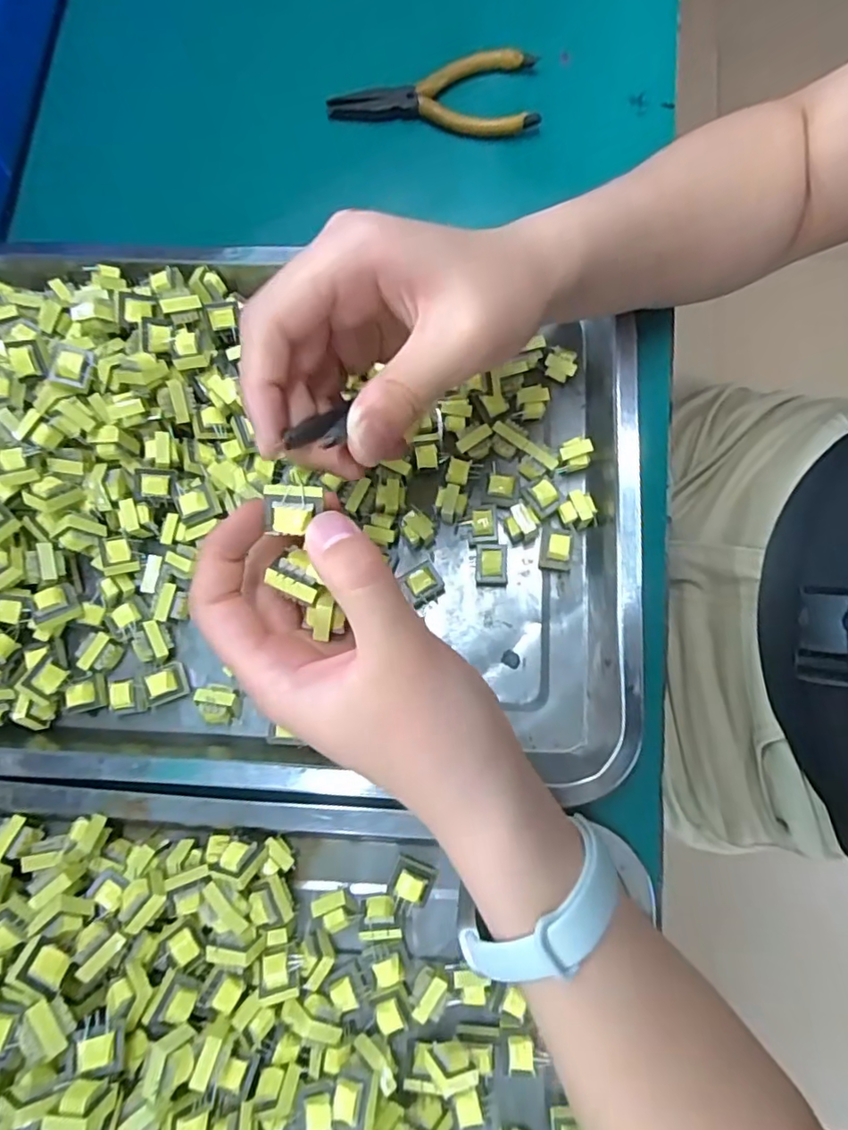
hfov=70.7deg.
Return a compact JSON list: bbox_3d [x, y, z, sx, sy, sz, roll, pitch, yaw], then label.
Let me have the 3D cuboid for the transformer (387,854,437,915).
[{"bbox_3d":[-0.007,0.150,0.279,0.019,0.010,0.021,21,80,4],"label":"transformer"}]

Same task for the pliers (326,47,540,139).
[{"bbox_3d":[0.005,-0.291,0.375,0.128,0.016,0.056,-5,79,-1],"label":"pliers"}]

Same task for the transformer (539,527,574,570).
[{"bbox_3d":[0.068,-0.009,0.309,0.014,0.017,0.023,15,80,3],"label":"transformer"}]

